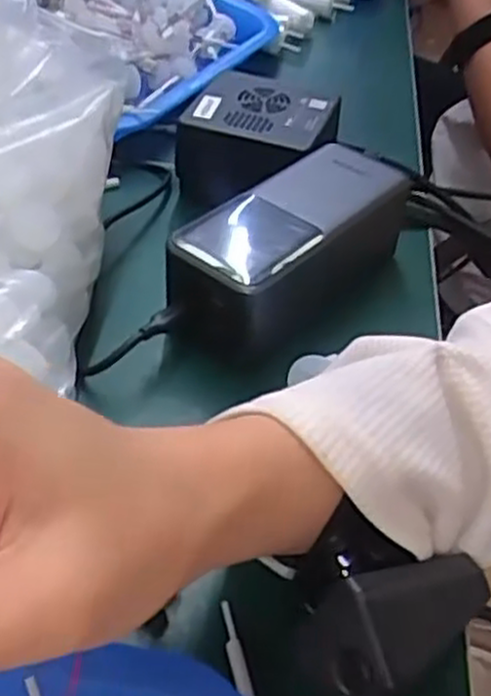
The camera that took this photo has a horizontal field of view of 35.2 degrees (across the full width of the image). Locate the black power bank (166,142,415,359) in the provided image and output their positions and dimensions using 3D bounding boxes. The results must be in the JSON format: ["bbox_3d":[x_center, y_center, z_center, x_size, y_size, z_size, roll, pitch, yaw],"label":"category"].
[{"bbox_3d":[0.025,-0.045,0.376,0.060,0.055,0.136,33,50,26],"label":"black power bank"}]

